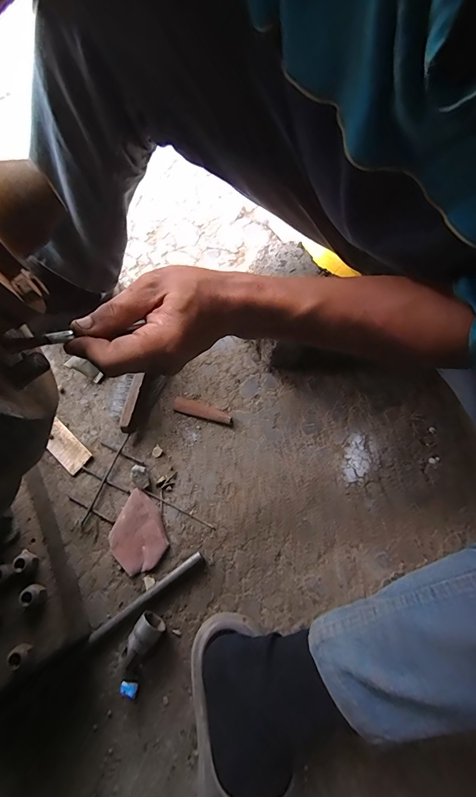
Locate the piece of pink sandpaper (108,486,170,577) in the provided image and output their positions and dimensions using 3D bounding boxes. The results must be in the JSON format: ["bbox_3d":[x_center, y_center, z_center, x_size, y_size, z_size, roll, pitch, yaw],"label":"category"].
[{"bbox_3d":[-0.152,0.203,0.539,0.088,0.013,0.101,-44,73,-10],"label":"piece of pink sandpaper"}]

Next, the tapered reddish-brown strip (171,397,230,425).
[{"bbox_3d":[-0.061,0.020,0.604,0.102,0.013,0.023,13,73,9],"label":"tapered reddish-brown strip"}]

